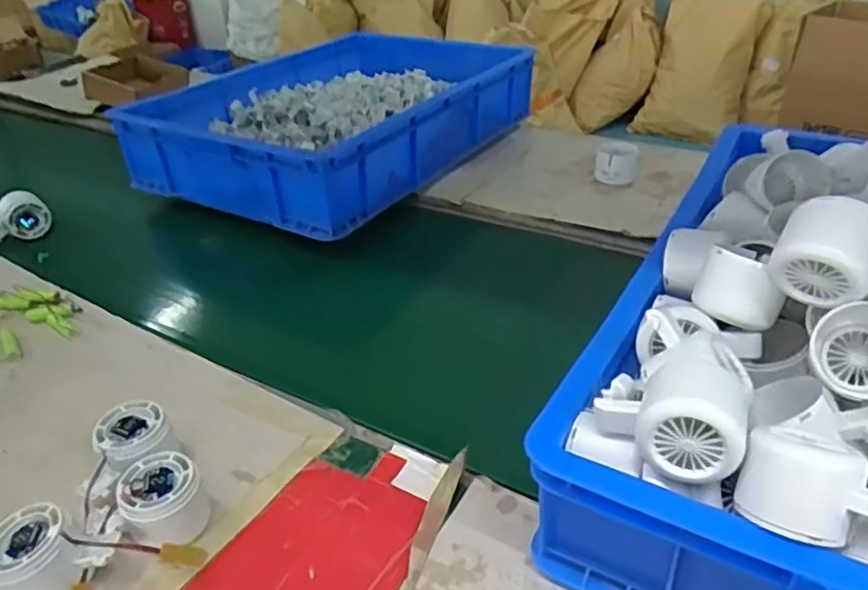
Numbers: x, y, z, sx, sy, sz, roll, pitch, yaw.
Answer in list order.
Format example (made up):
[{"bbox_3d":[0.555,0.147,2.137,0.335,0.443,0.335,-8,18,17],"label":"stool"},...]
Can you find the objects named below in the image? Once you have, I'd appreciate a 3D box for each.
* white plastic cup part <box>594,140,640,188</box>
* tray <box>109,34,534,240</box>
[{"bbox_3d":[0.262,-0.188,0.962,0.061,0.041,0.056,5,35,11],"label":"white plastic cup part"},{"bbox_3d":[-0.131,-0.317,1.114,0.414,0.124,0.649,18,39,28],"label":"tray"}]

